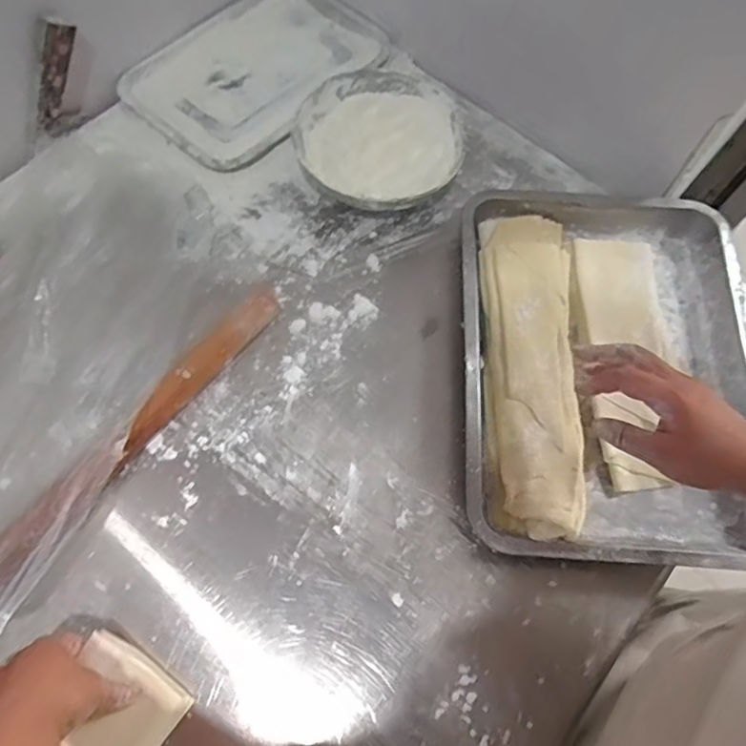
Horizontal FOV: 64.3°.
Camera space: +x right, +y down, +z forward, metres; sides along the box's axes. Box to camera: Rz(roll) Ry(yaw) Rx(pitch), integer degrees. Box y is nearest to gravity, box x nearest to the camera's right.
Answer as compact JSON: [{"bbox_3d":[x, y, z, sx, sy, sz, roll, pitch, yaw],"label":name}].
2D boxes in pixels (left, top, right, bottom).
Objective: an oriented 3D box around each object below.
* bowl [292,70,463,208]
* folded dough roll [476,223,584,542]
[{"bbox_3d":[0.008,-0.252,0.670,0.171,0.059,0.185,1,67,-2],"label":"bowl"},{"bbox_3d":[0.157,-0.013,0.589,0.095,0.035,0.341,4,67,-1],"label":"folded dough roll"}]

